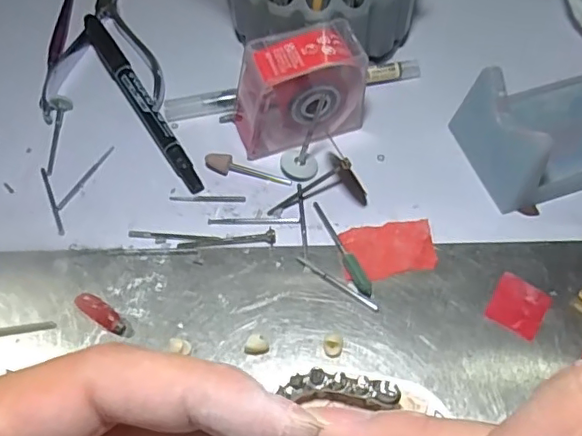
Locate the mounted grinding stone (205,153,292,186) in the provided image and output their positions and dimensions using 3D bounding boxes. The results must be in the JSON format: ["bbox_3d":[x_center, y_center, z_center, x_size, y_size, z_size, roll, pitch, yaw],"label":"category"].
[{"bbox_3d":[-0.022,-0.024,0.287,0.045,0.006,0.008,15,61,12],"label":"mounted grinding stone"}]

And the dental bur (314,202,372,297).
[{"bbox_3d":[0.023,0.013,0.264,0.006,0.004,0.054,-24,61,-11],"label":"dental bur"}]

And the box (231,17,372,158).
[{"bbox_3d":[0.004,-0.064,0.284,0.064,0.052,0.031,-16,59,-7],"label":"box"}]

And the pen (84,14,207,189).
[{"bbox_3d":[-0.084,-0.066,0.312,0.012,0.011,0.138,-29,62,-14],"label":"pen"}]

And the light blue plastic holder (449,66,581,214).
[{"bbox_3d":[0.140,-0.051,0.277,0.105,0.040,0.062,-16,59,-7],"label":"light blue plastic holder"}]

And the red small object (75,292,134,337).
[{"bbox_3d":[-0.082,0.043,0.249,0.030,0.004,0.009,29,64,19],"label":"red small object"}]

